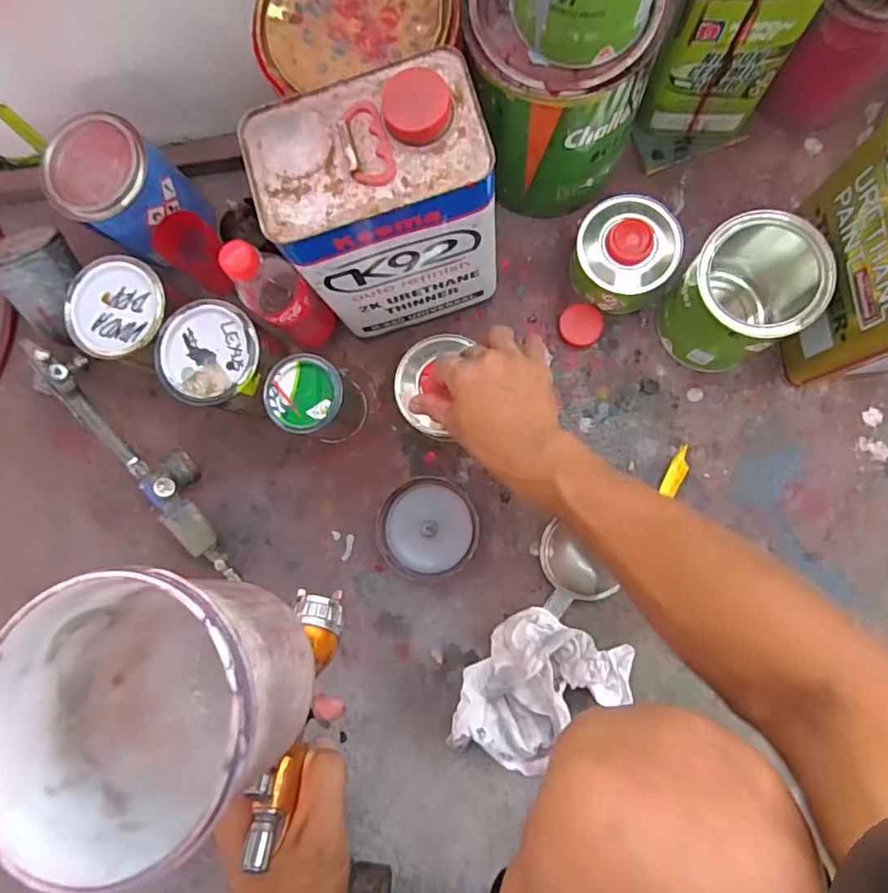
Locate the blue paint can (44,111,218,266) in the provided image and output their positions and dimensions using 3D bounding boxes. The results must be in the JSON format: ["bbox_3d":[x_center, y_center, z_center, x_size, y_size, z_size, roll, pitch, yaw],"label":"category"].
[{"bbox_3d":[-0.329,-0.260,0.594,0.103,0.125,0.102,0,86,6],"label":"blue paint can"}]

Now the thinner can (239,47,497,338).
[{"bbox_3d":[-0.044,-0.199,0.492,0.166,0.216,0.114,-15,84,5],"label":"thinner can"}]

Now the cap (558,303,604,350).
[{"bbox_3d":[0.147,-0.129,0.610,0.046,0.014,0.045,0,86,6],"label":"cap"}]

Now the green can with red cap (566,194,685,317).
[{"bbox_3d":[0.185,-0.197,0.586,0.097,0.077,0.100,0,86,6],"label":"green can with red cap"}]

